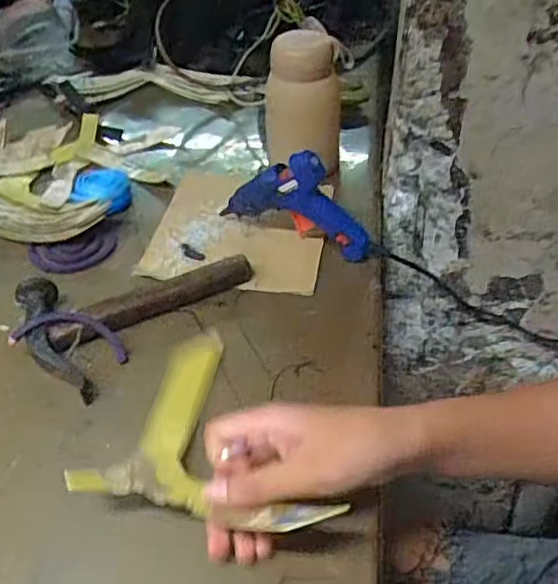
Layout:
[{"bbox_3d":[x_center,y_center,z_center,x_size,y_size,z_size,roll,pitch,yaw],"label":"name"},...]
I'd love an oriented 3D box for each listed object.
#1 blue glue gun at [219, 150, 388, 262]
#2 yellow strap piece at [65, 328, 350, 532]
[{"bbox_3d":[0.016,-0.078,0.540,0.149,0.091,0.024,17,47,19],"label":"blue glue gun"},{"bbox_3d":[-0.026,0.076,0.403,0.149,0.048,0.159,6,43,11],"label":"yellow strap piece"}]

